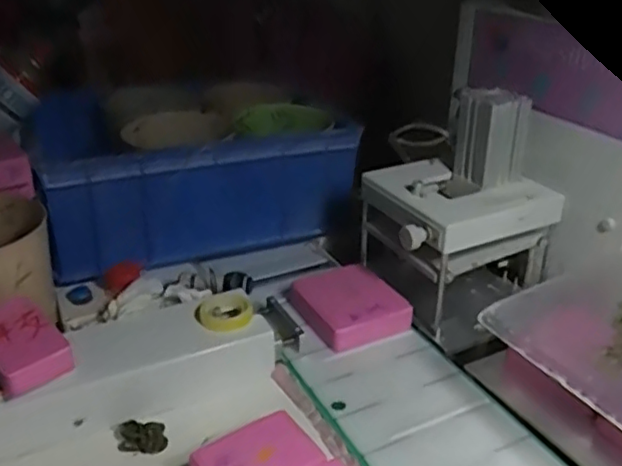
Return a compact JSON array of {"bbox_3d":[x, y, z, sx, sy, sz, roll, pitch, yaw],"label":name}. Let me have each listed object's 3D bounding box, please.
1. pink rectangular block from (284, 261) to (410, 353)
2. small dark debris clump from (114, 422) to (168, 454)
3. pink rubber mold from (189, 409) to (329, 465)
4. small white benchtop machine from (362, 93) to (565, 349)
[{"bbox_3d":[0.034,0.063,0.565,0.080,0.026,0.089,-13,31,-20],"label":"pink rectangular block"},{"bbox_3d":[-0.120,0.143,0.454,0.035,0.006,0.026,-4,29,-4],"label":"small dark debris clump"},{"bbox_3d":[-0.034,0.152,0.406,0.075,0.034,0.052,-20,34,-29],"label":"pink rubber mold"},{"bbox_3d":[0.125,-0.027,0.575,0.142,0.174,0.127,-15,32,-23],"label":"small white benchtop machine"}]

